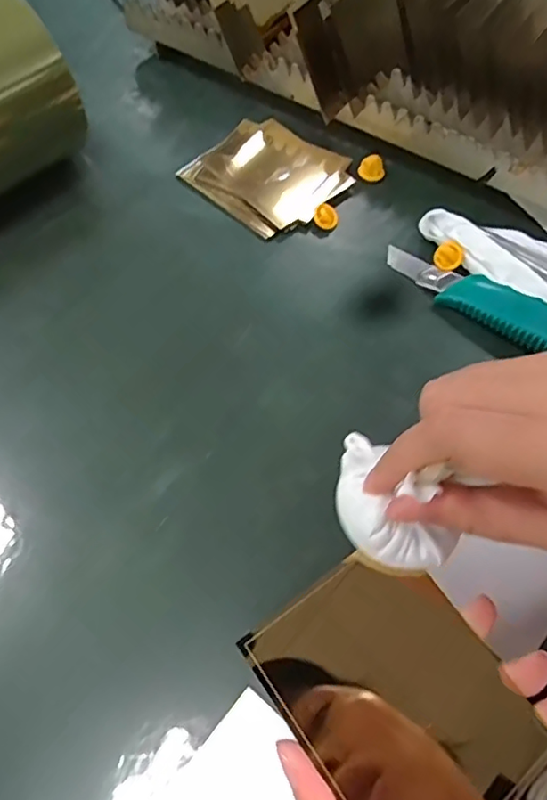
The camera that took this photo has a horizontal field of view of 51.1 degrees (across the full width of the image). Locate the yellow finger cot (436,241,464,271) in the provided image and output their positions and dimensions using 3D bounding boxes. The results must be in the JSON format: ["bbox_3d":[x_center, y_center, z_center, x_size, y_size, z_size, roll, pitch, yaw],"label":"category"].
[{"bbox_3d":[0.126,-0.103,0.410,0.020,0.006,0.020,1,98,6],"label":"yellow finger cot"}]

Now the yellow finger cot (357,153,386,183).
[{"bbox_3d":[0.078,-0.185,0.458,0.020,0.021,0.006,-8,34,24],"label":"yellow finger cot"}]

